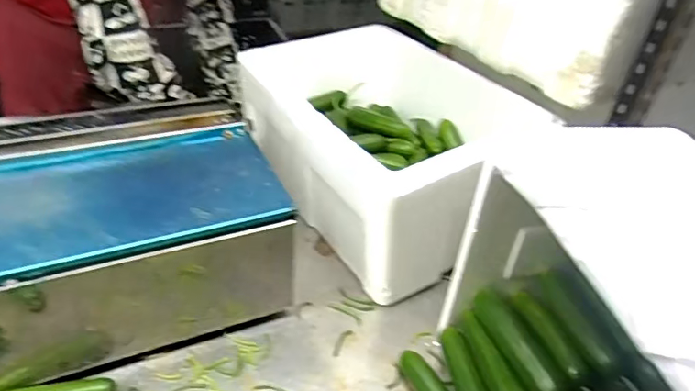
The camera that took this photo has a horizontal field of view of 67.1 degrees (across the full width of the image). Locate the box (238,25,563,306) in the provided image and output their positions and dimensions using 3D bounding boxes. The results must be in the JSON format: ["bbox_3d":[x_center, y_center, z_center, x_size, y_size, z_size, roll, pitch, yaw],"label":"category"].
[{"bbox_3d":[0.052,-0.090,0.824,0.302,0.198,0.454,-19,42,-30],"label":"box"}]

